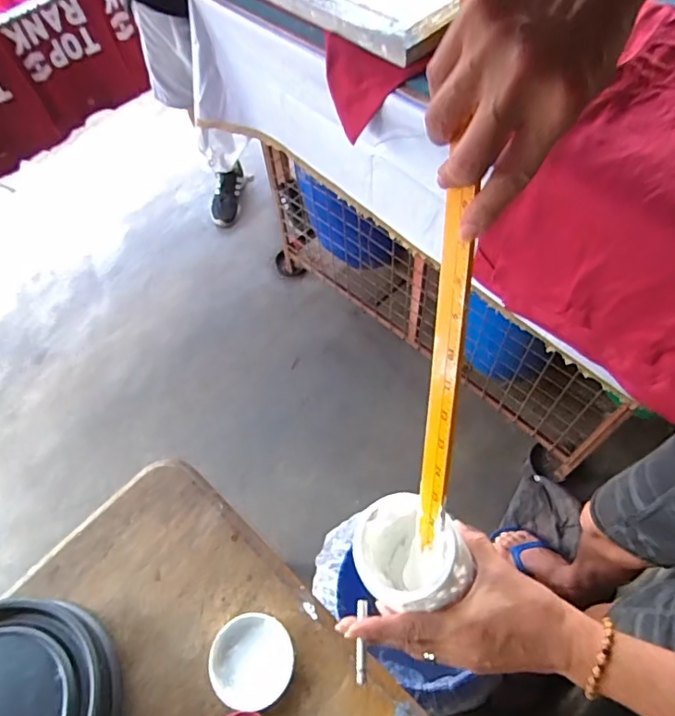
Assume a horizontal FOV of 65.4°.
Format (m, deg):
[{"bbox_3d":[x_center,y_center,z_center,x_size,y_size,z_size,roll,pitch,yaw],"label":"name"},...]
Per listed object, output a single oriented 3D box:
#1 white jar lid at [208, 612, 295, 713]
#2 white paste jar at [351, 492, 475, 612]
[{"bbox_3d":[-0.097,0.338,0.588,0.092,0.012,0.090,-2,60,3],"label":"white jar lid"},{"bbox_3d":[0.073,0.183,0.479,0.093,0.126,0.093,-13,55,19],"label":"white paste jar"}]

